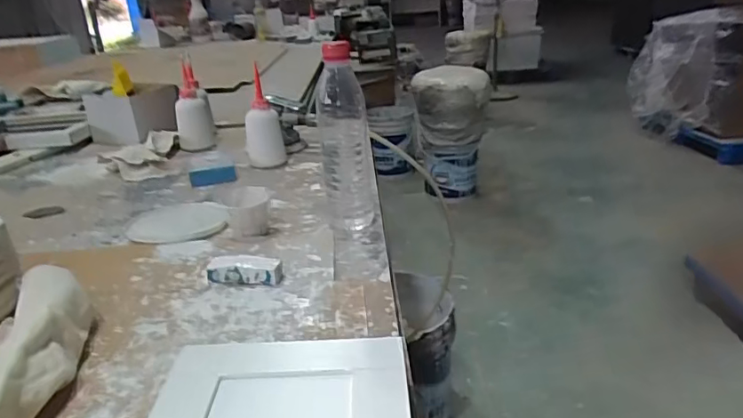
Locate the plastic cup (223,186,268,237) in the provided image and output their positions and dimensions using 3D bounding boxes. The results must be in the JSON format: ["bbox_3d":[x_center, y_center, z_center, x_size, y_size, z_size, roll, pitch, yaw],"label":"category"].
[{"bbox_3d":[-0.149,0.003,0.670,0.048,0.051,0.050,-2,23,1],"label":"plastic cup"}]

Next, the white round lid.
[{"bbox_3d":[-0.250,0.013,0.710,0.115,0.011,0.134,-19,28,-34],"label":"white round lid"}]

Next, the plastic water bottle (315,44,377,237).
[{"bbox_3d":[-0.028,-0.085,0.657,0.063,0.217,0.063,-4,23,-4],"label":"plastic water bottle"}]

